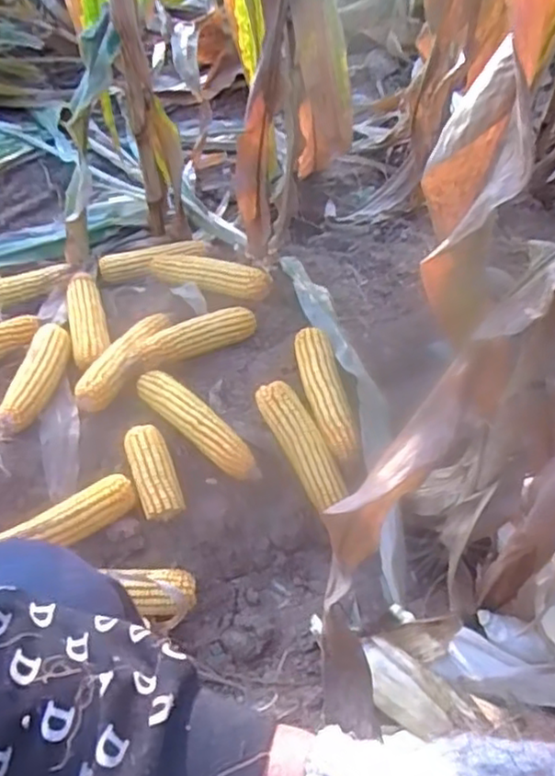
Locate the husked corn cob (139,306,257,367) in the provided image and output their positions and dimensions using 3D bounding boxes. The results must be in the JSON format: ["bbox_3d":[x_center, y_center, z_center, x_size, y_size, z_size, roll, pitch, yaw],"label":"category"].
[{"bbox_3d":[-0.119,-0.080,1.038,0.194,0.042,0.047,-25,56,-21],"label":"husked corn cob"}]

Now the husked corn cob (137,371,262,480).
[{"bbox_3d":[-0.108,0.045,0.923,0.215,0.047,0.054,40,58,9],"label":"husked corn cob"}]

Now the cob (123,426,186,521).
[{"bbox_3d":[-0.165,0.110,0.893,0.054,0.045,0.131,-17,73,-16],"label":"cob"}]

